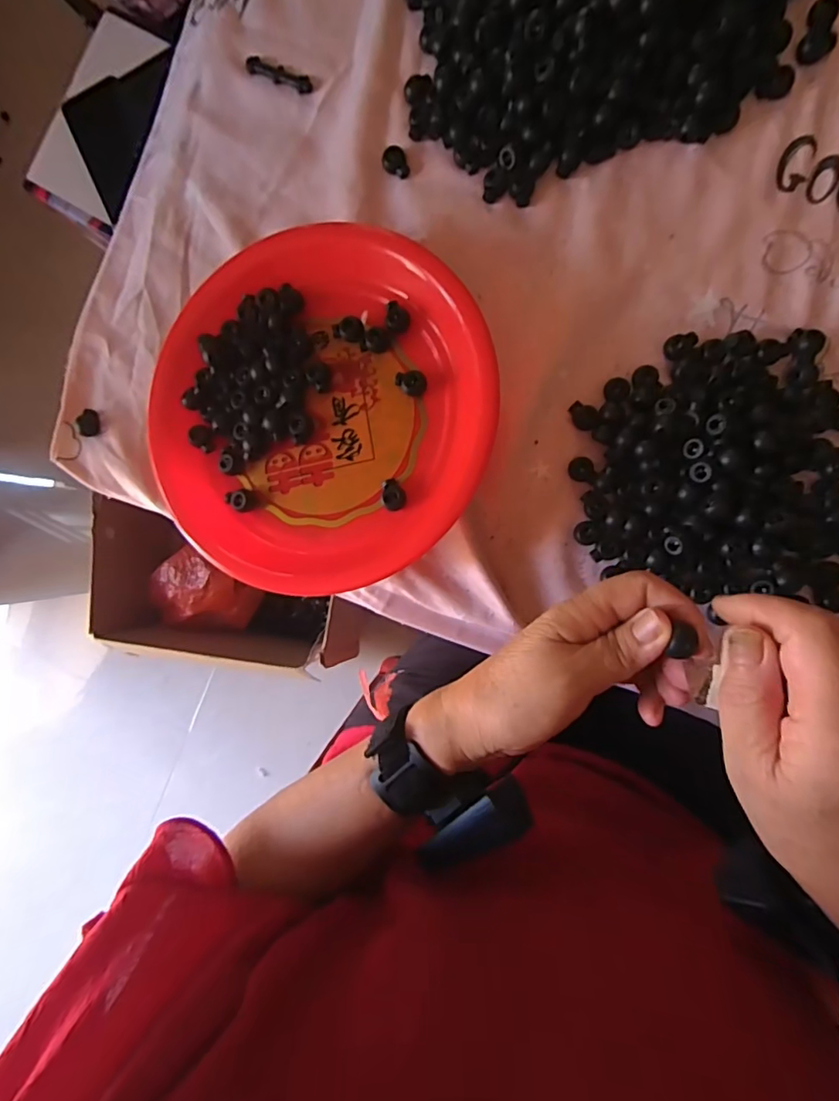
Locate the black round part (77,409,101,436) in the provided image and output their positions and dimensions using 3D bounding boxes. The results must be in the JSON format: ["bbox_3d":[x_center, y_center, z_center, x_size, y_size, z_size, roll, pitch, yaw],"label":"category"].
[{"bbox_3d":[-0.272,-0.105,0.432,0.015,0.010,0.022,8,93,8],"label":"black round part"}]

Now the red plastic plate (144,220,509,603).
[{"bbox_3d":[-0.080,-0.108,0.392,0.253,0.050,0.264,0,92,8],"label":"red plastic plate"}]

